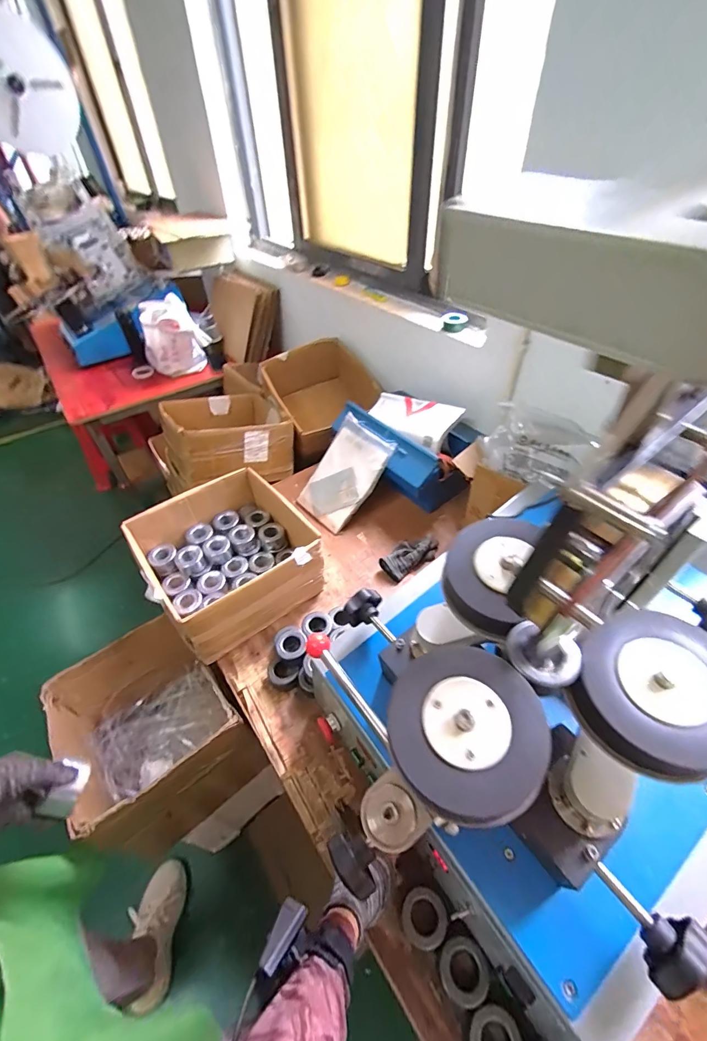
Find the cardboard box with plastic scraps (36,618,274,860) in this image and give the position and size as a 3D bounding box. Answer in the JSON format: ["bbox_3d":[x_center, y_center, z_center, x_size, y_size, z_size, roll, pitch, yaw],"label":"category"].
[{"bbox_3d":[-0.413,0.453,0.867,0.292,0.276,0.323,-31,52,-25],"label":"cardboard box with plastic scraps"}]

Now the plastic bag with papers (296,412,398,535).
[{"bbox_3d":[-0.030,-0.125,1.089,0.191,0.023,0.279,38,101,33],"label":"plastic bag with papers"}]

